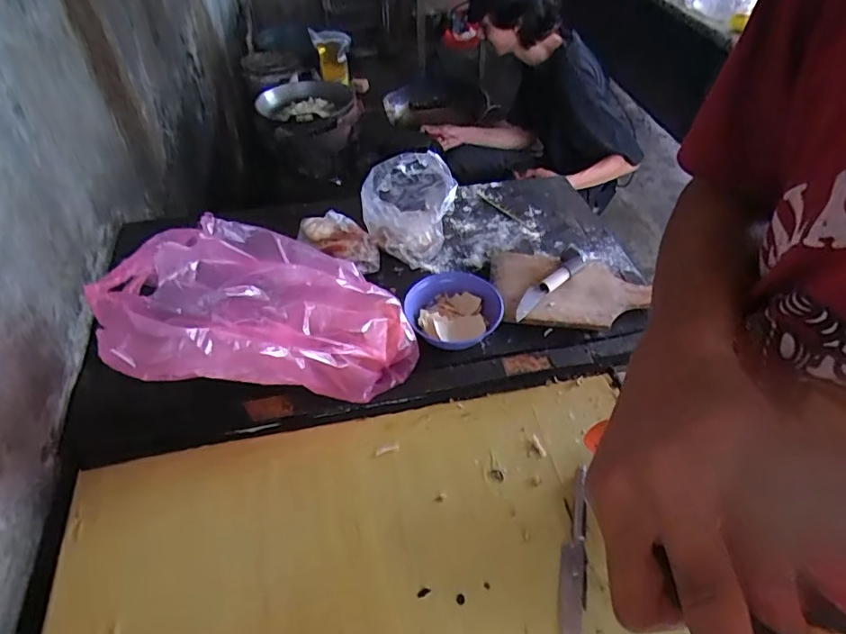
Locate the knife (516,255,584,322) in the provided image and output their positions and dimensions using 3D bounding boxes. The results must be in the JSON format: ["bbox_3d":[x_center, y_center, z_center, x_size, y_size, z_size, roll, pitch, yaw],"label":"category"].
[{"bbox_3d":[0.207,-0.054,0.879,0.030,0.019,0.186,34,54,31],"label":"knife"}]

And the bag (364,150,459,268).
[{"bbox_3d":[-0.026,-0.194,0.956,0.147,0.147,0.135,10,45,11],"label":"bag"}]

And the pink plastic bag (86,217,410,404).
[{"bbox_3d":[-0.179,-0.018,0.683,0.399,0.108,0.227,15,64,-41],"label":"pink plastic bag"}]

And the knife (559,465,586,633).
[{"bbox_3d":[0.173,0.267,0.618,0.025,0.015,0.211,9,48,8],"label":"knife"}]

